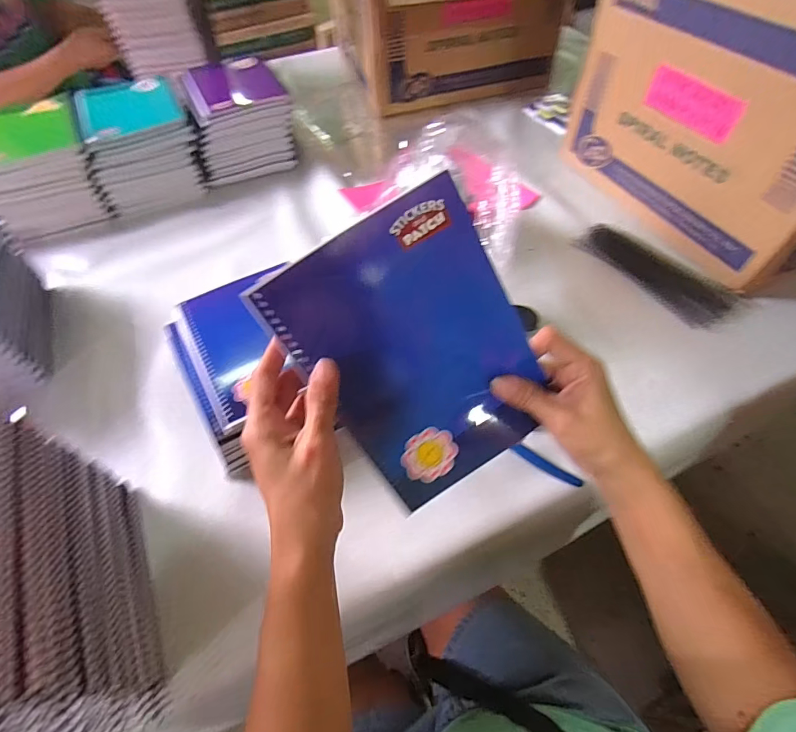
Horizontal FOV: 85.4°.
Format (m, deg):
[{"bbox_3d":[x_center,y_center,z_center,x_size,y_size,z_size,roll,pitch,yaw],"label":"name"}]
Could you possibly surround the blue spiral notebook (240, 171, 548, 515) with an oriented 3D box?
[{"bbox_3d":[0.015,-0.005,0.301,0.142,0.195,0.018,-30,19,8],"label":"blue spiral notebook"}]

